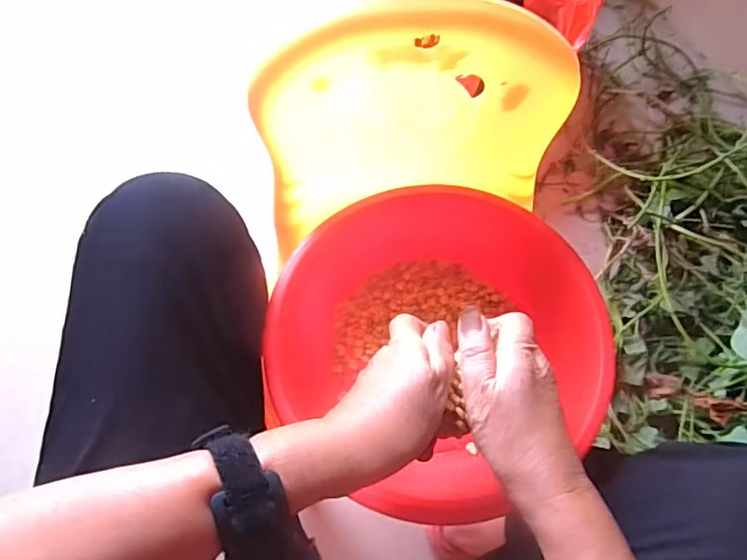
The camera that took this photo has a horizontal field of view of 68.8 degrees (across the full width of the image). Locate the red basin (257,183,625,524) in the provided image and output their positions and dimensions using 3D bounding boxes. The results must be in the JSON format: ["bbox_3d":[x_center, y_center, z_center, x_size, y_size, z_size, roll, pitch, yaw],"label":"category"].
[{"bbox_3d":[0.046,0.043,0.485,0.267,0.120,0.248,0,76,-1],"label":"red basin"}]

